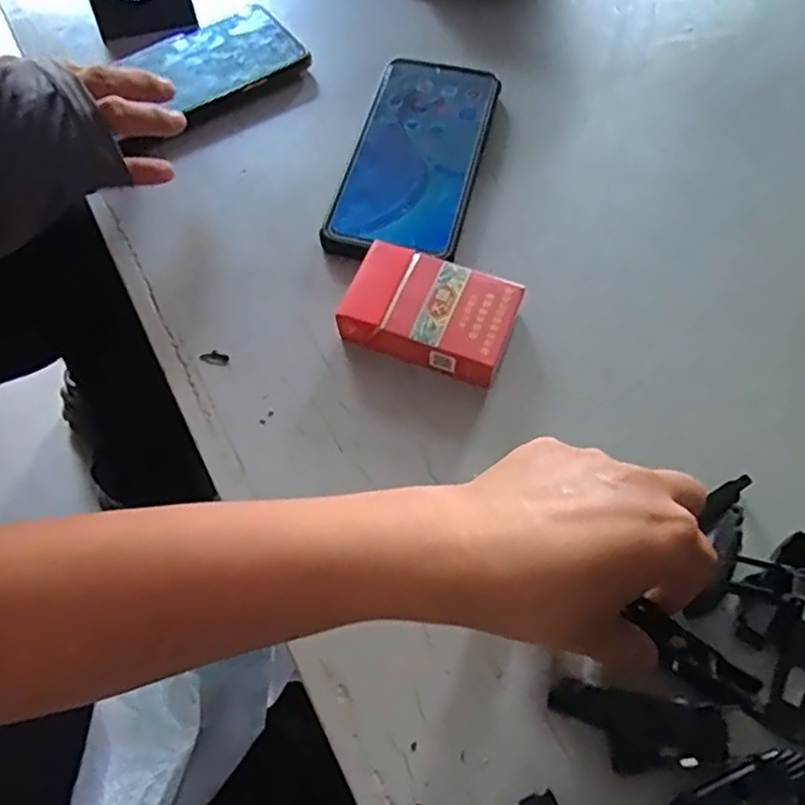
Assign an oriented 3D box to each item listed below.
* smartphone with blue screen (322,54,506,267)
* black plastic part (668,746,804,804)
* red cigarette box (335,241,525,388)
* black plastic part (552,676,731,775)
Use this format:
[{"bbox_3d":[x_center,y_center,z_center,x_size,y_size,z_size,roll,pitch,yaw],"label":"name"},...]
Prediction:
[{"bbox_3d":[0.009,-0.154,0.435,0.078,0.017,0.169,13,62,6],"label":"smartphone with blue screen"},{"bbox_3d":[0.128,0.152,0.268,0.070,0.017,0.016,-16,63,-9],"label":"black plastic part"},{"bbox_3d":[0.015,-0.048,0.373,0.087,0.027,0.056,18,63,9],"label":"red cigarette box"},{"bbox_3d":[0.098,0.136,0.283,0.071,0.009,0.030,11,62,5],"label":"black plastic part"}]

